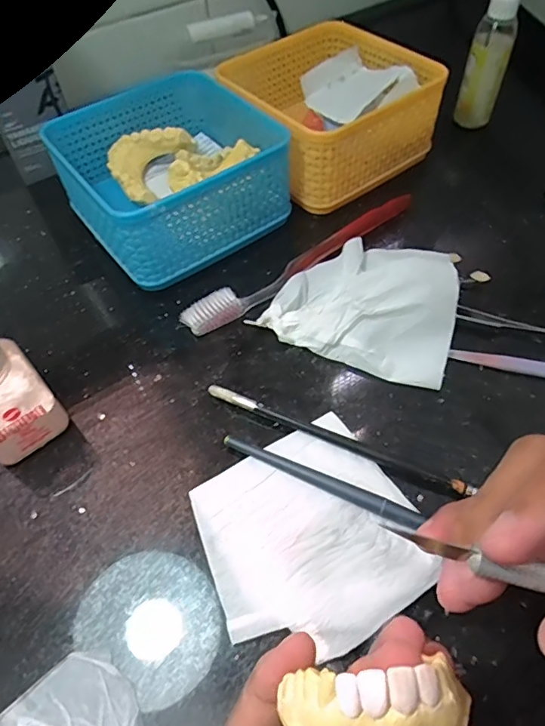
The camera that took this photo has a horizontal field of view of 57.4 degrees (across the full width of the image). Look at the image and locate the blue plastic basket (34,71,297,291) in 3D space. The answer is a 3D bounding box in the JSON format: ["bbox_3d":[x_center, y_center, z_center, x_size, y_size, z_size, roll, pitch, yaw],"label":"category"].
[{"bbox_3d":[-0.069,-0.134,0.351,0.127,0.064,0.130,-33,60,-19],"label":"blue plastic basket"}]

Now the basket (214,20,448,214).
[{"bbox_3d":[0.041,-0.195,0.388,0.133,0.064,0.129,-33,60,-19],"label":"basket"}]

